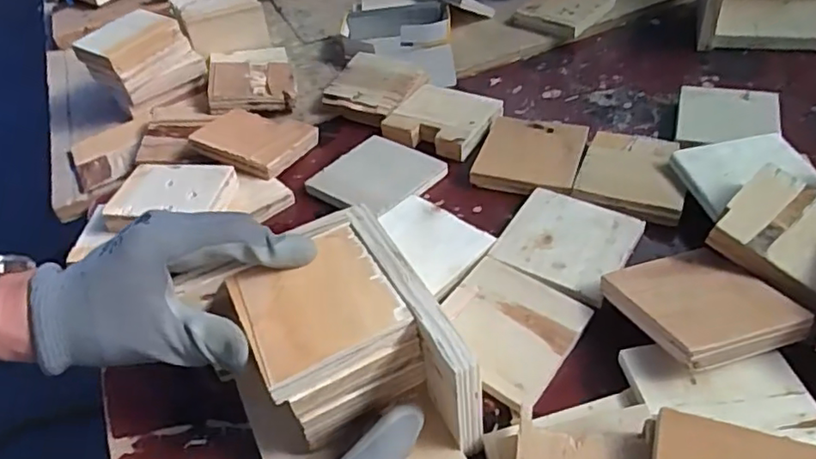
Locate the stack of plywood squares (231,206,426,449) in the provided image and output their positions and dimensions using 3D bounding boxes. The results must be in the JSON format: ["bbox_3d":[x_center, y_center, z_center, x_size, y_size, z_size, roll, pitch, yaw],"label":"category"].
[{"bbox_3d":[-0.051,0.056,0.358,0.081,0.058,0.103,-24,47,-15],"label":"stack of plywood squares"}]

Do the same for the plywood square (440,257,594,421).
[{"bbox_3d":[0.066,0.065,0.415,0.094,0.007,0.094,29,55,31],"label":"plywood square"}]

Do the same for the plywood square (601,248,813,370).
[{"bbox_3d":[0.186,0.048,0.386,0.085,0.018,0.093,-16,30,-14],"label":"plywood square"}]

